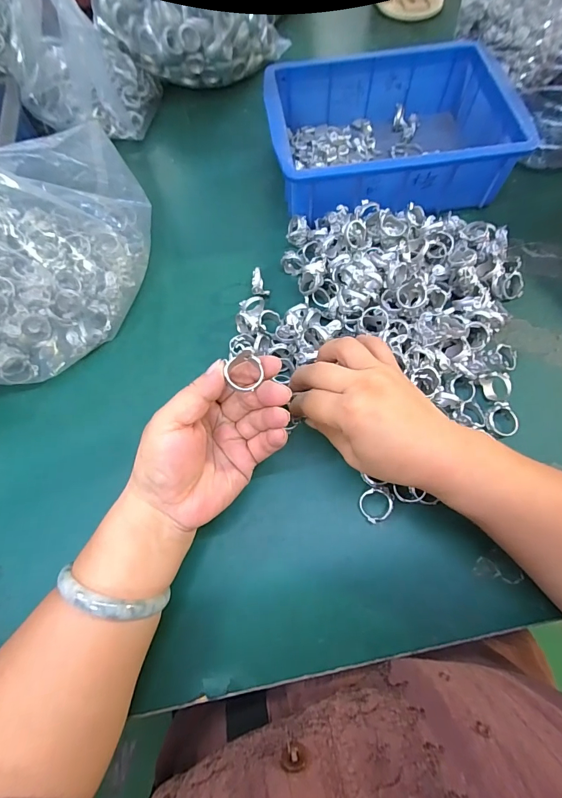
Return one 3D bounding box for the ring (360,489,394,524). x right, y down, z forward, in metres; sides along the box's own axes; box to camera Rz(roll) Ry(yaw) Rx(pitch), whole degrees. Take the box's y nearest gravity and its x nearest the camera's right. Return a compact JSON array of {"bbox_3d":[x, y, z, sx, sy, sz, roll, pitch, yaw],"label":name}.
[{"bbox_3d":[0.074,0.083,0.287,0.025,0.009,0.027,0,91,19],"label":"ring"}]

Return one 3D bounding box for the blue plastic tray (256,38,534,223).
[{"bbox_3d":[0.109,-0.284,0.403,0.234,0.075,0.170,-7,68,-2],"label":"blue plastic tray"}]

